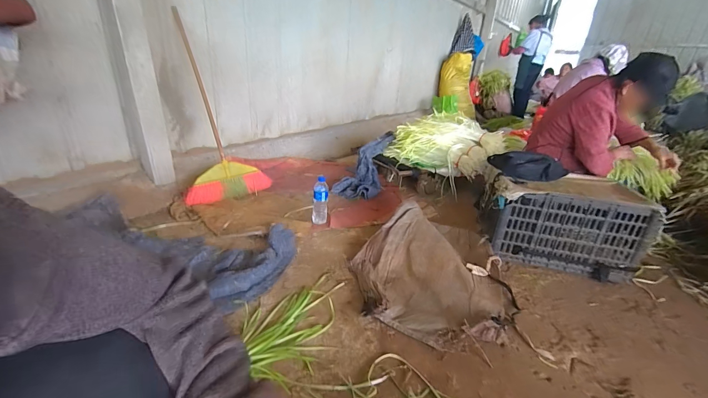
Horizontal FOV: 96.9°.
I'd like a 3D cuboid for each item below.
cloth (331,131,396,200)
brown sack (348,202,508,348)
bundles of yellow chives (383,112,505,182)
[{"bbox_3d":[0.092,-0.197,1.752,0.189,0.152,0.515,18,67,28],"label":"cloth"},{"bbox_3d":[0.277,0.207,1.091,0.513,0.091,0.648,14,26,22],"label":"brown sack"},{"bbox_3d":[0.489,-0.299,1.705,0.561,0.252,0.311,19,28,31],"label":"bundles of yellow chives"}]

